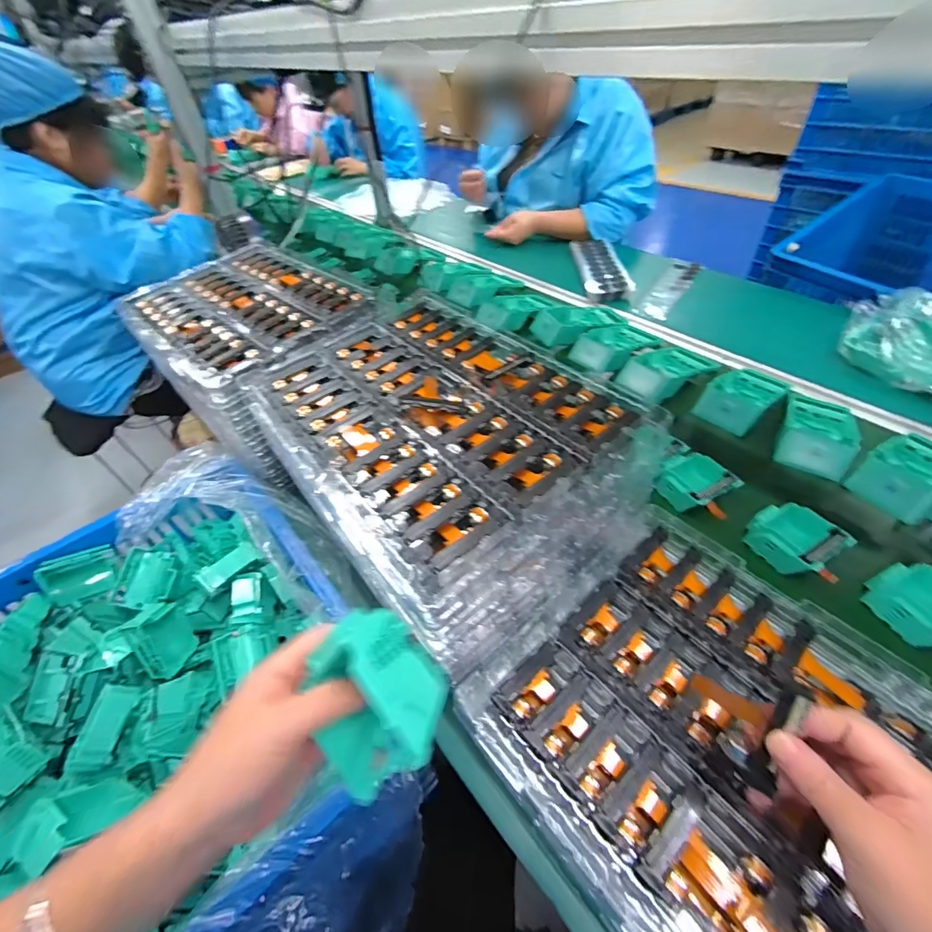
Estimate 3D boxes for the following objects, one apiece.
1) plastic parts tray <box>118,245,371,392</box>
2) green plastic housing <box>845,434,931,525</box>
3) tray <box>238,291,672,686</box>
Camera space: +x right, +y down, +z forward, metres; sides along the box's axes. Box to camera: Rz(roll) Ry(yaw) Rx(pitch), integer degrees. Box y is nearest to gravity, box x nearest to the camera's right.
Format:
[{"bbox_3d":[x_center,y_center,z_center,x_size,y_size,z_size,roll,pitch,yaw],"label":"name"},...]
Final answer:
[{"bbox_3d":[-0.325,-0.241,0.648,0.369,0.018,0.272,34,59,32],"label":"plastic parts tray"},{"bbox_3d":[0.576,0.000,0.559,0.174,0.042,0.088,-28,50,-18],"label":"green plastic housing"},{"bbox_3d":[-0.028,-0.047,0.435,0.270,0.032,0.409,-34,52,-23],"label":"tray"}]

